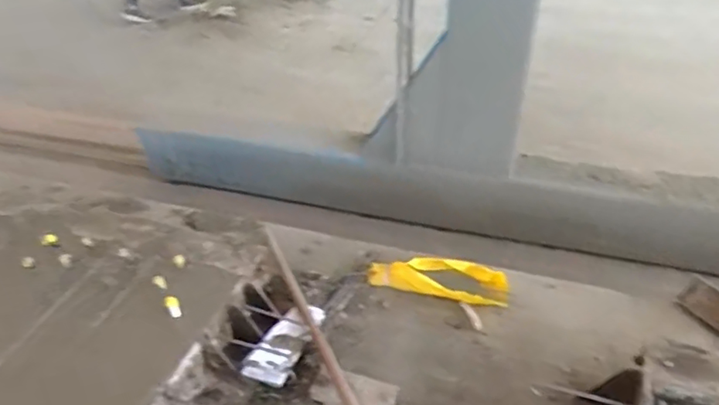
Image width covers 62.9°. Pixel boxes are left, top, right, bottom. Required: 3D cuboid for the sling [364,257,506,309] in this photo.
[{"bbox_3d":[0.253,0.241,1.896,0.450,0.054,0.167,6,39,12],"label":"sling"}]

